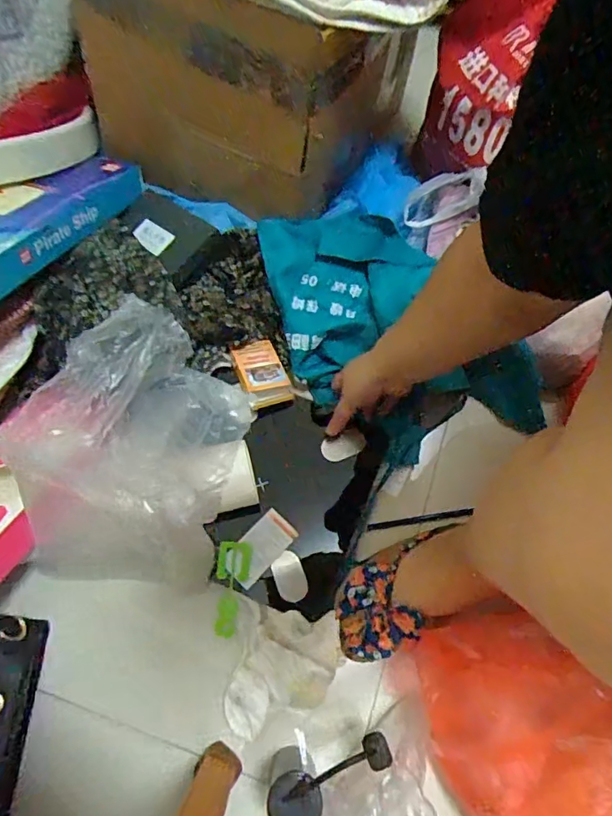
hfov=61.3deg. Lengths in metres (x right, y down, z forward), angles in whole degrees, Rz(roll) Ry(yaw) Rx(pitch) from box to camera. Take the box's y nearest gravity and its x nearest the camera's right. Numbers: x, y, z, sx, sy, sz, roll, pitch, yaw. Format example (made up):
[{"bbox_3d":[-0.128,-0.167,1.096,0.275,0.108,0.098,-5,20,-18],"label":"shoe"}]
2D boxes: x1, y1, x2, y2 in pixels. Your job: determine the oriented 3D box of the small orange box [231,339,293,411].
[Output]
[{"bbox_3d":[-0.060,-0.048,0.691,0.061,0.018,0.095,-19,69,-10],"label":"small orange box"}]

